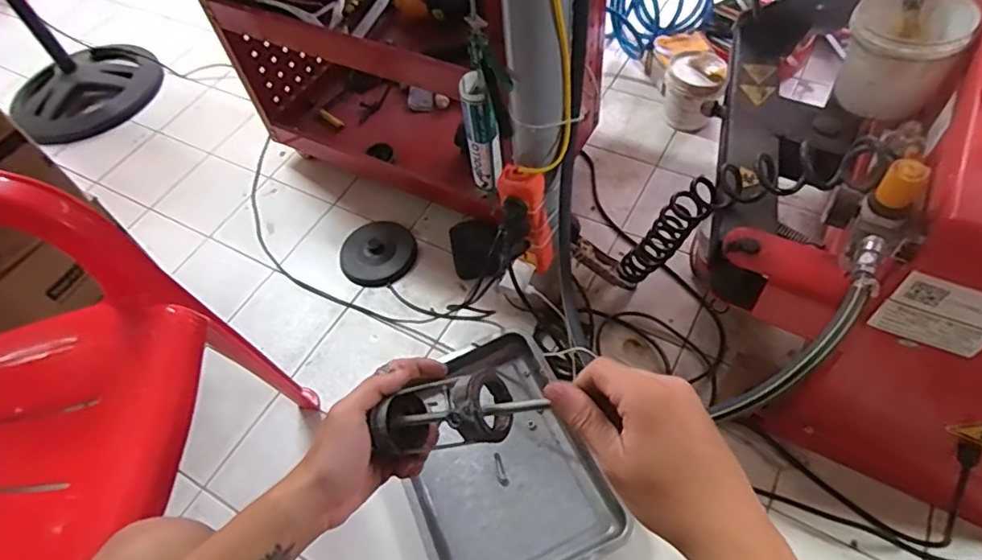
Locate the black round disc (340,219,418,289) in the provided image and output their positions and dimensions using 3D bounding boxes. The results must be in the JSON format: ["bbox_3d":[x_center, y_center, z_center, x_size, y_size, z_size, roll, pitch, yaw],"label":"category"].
[{"bbox_3d":[-0.243,-0.059,1.229,0.172,0.031,0.150,36,67,27],"label":"black round disc"}]

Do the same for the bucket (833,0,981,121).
[{"bbox_3d":[0.510,-0.284,0.739,0.123,0.108,0.126,29,64,24],"label":"bucket"}]

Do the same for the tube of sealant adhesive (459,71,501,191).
[{"bbox_3d":[-0.013,-0.219,0.914,0.050,0.208,0.048,-6,55,3],"label":"tube of sealant adhesive"}]

